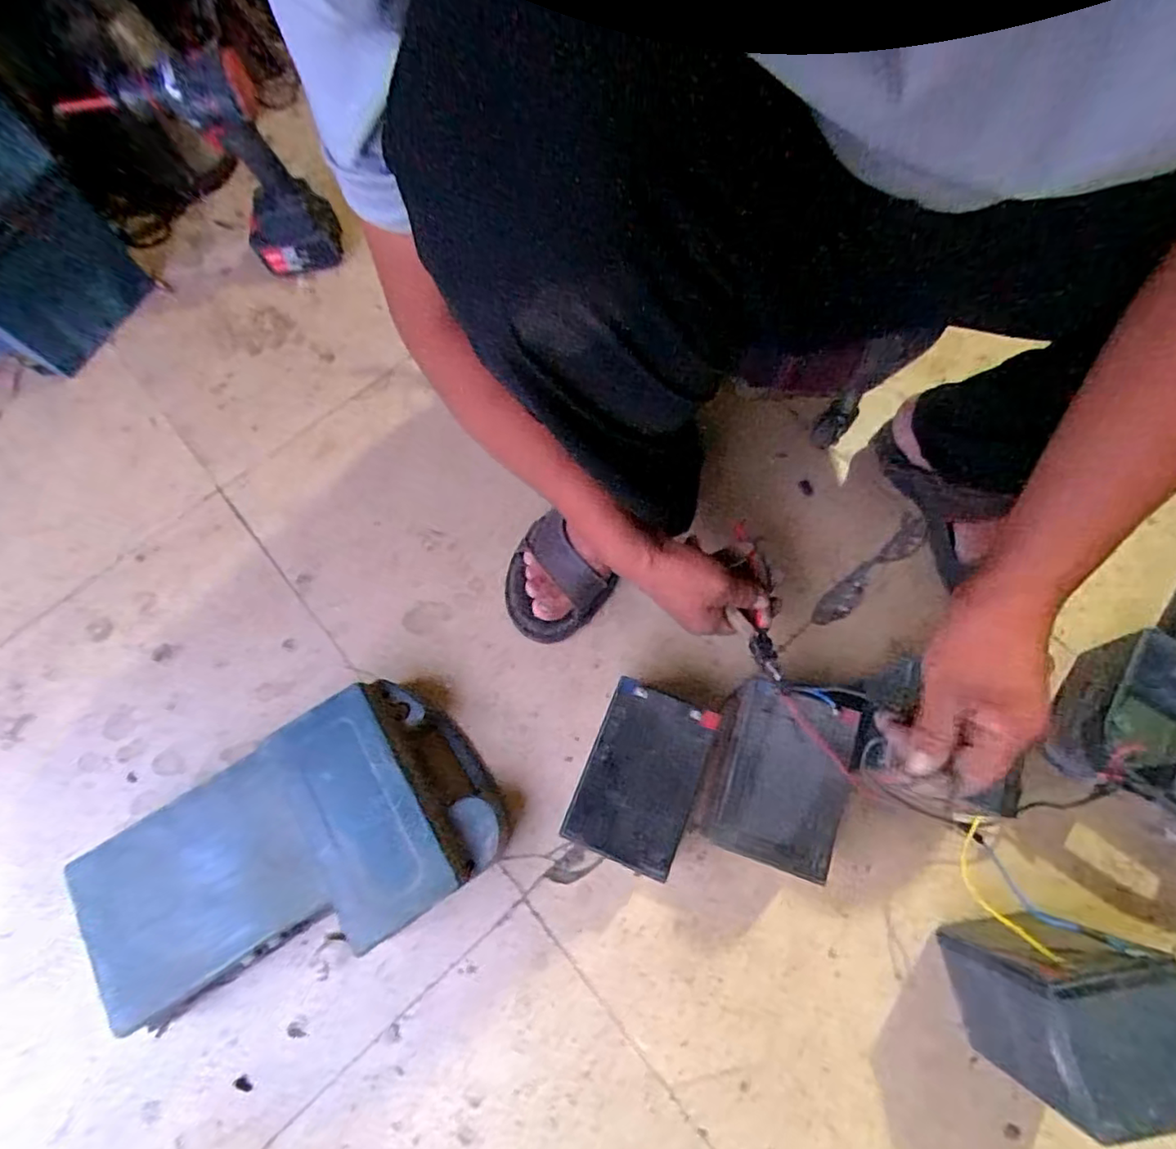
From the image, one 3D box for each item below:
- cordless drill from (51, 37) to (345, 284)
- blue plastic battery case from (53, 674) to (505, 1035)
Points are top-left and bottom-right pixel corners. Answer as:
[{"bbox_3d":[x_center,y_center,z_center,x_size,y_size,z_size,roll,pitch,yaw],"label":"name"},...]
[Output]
[{"bbox_3d":[-0.479,-0.539,0.792,0.190,0.259,0.099,-9,71,-1],"label":"cordless drill"},{"bbox_3d":[-0.276,0.268,0.561,0.360,0.094,0.215,-33,73,-9],"label":"blue plastic battery case"}]

